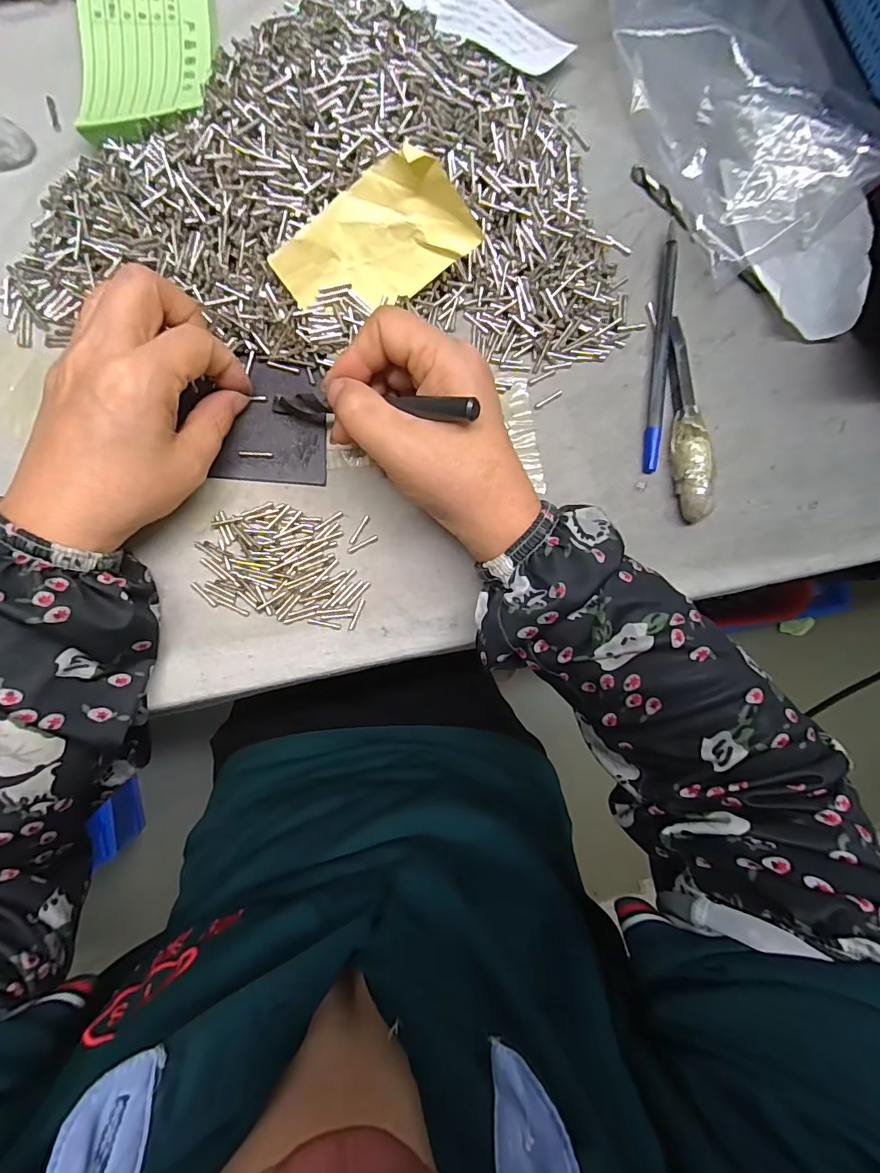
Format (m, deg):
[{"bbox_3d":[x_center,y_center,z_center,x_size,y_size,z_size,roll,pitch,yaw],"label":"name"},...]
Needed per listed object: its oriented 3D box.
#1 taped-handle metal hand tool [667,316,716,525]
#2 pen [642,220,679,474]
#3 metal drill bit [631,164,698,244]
[{"bbox_3d":[0.138,-0.093,0.268,0.017,0.017,0.112,-2,88,-5],"label":"taped-handle metal hand tool"},{"bbox_3d":[0.125,-0.133,0.273,0.008,0.008,0.137,6,87,-5],"label":"pen"},{"bbox_3d":[0.129,-0.221,0.277,0.009,0.005,0.054,-37,91,-5],"label":"metal drill bit"}]

